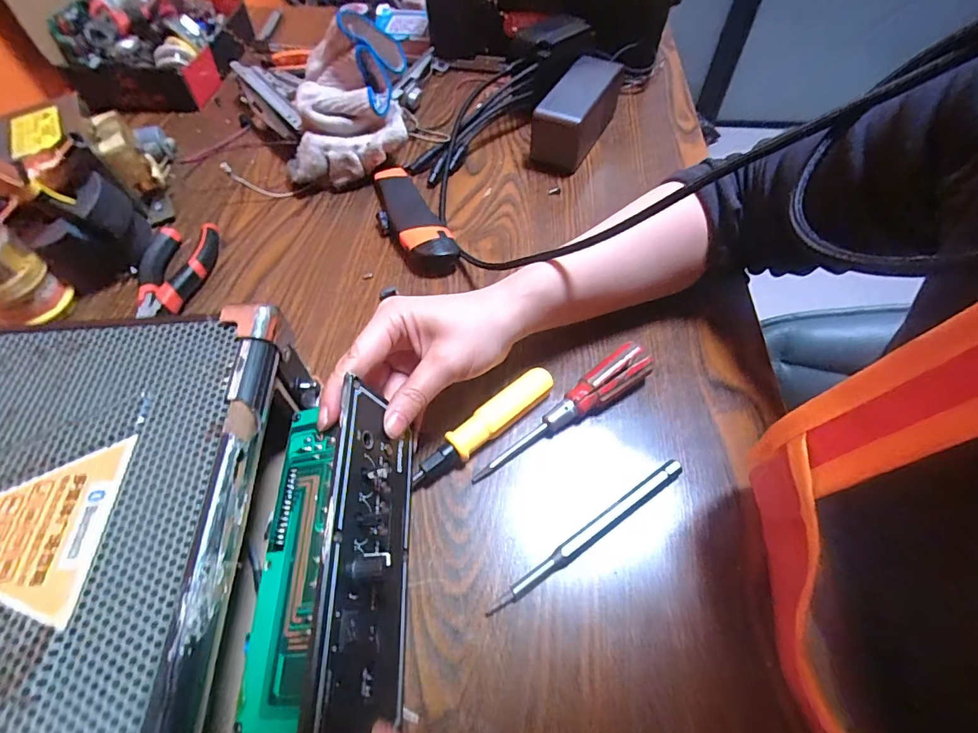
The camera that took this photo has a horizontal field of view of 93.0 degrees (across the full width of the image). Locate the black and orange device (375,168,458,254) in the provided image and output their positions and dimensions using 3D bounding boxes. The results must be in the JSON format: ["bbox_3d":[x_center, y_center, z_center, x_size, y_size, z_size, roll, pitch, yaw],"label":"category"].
[{"bbox_3d":[-0.068,-0.137,0.419,0.042,0.027,0.140,-18,58,-14],"label":"black and orange device"}]

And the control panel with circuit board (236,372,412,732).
[{"bbox_3d":[-0.069,0.081,0.209,0.060,0.049,0.137,-2,56,-4],"label":"control panel with circuit board"}]

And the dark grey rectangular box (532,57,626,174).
[{"bbox_3d":[0.089,-0.258,0.474,0.052,0.057,0.136,25,58,15],"label":"dark grey rectangular box"}]

